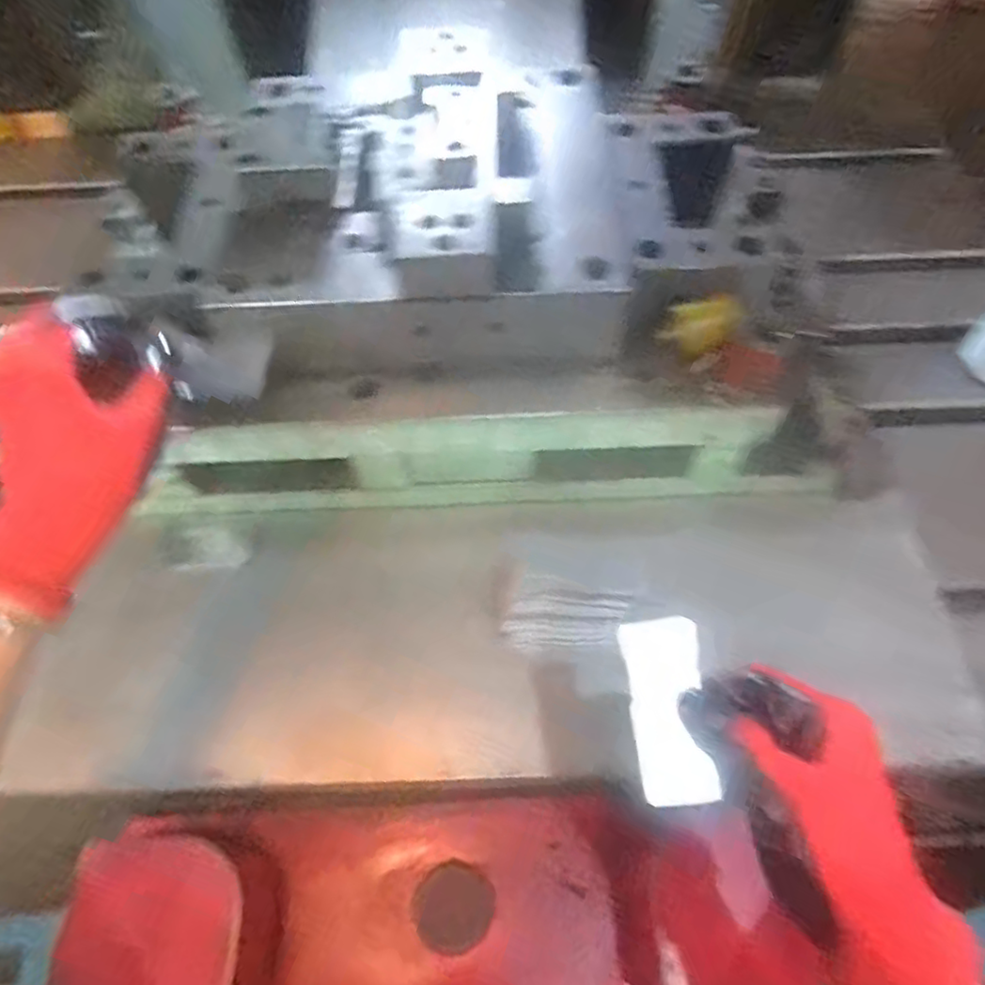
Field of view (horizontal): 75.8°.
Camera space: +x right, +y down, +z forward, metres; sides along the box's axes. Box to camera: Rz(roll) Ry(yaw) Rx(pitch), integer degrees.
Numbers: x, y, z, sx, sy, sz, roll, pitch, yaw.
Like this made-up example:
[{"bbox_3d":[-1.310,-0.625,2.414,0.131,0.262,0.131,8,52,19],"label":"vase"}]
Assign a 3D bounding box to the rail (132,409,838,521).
[{"bbox_3d":[-0.011,-0.020,0.513,0.567,0.128,0.034,-1,60,1],"label":"rail"}]

